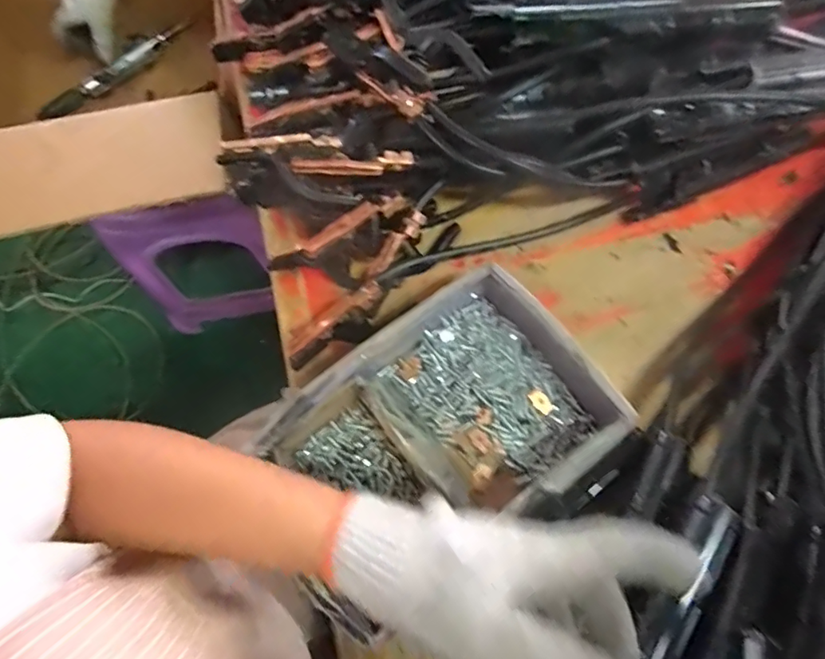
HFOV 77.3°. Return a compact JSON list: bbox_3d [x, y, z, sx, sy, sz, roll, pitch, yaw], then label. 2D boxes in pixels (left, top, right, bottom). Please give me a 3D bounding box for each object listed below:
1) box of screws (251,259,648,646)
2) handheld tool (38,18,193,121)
[{"bbox_3d":[0.012,0.089,0.404,0.264,0.069,0.172,-35,78,-10],"label":"box of screws"},{"bbox_3d":[-0.497,-0.437,0.866,0.285,0.032,0.028,-37,78,-10],"label":"handheld tool"}]

